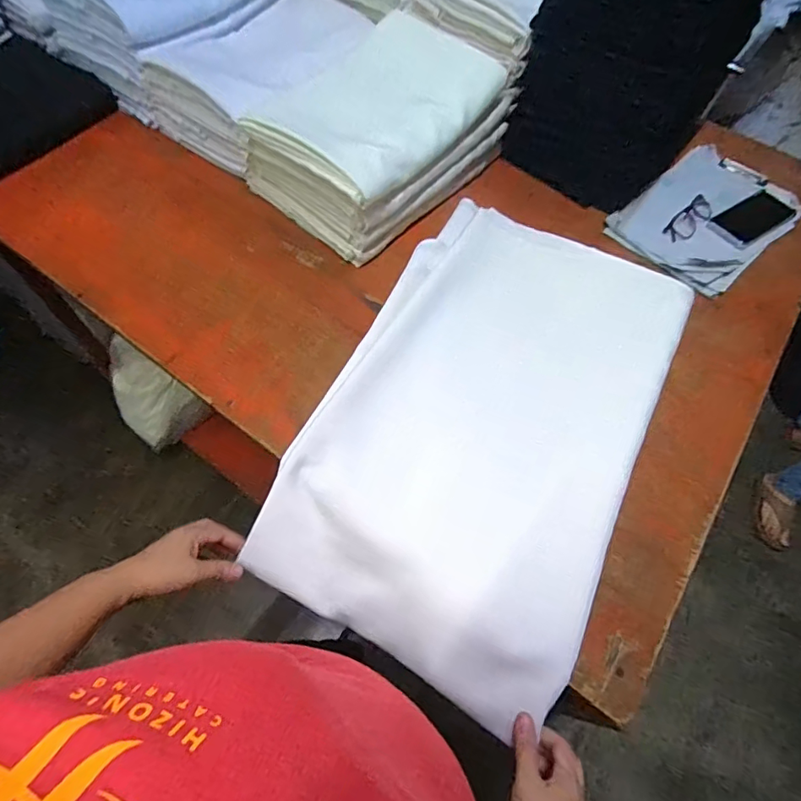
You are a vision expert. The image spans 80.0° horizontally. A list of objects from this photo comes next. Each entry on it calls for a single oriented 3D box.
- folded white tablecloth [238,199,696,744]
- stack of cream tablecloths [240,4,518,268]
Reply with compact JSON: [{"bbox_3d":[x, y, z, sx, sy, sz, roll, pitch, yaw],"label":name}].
[{"bbox_3d":[0.119,0.004,0.650,0.392,0.059,0.656,27,69,11],"label":"folded white tablecloth"},{"bbox_3d":[-0.041,-0.471,0.817,0.305,0.141,0.418,38,66,16],"label":"stack of cream tablecloths"}]

